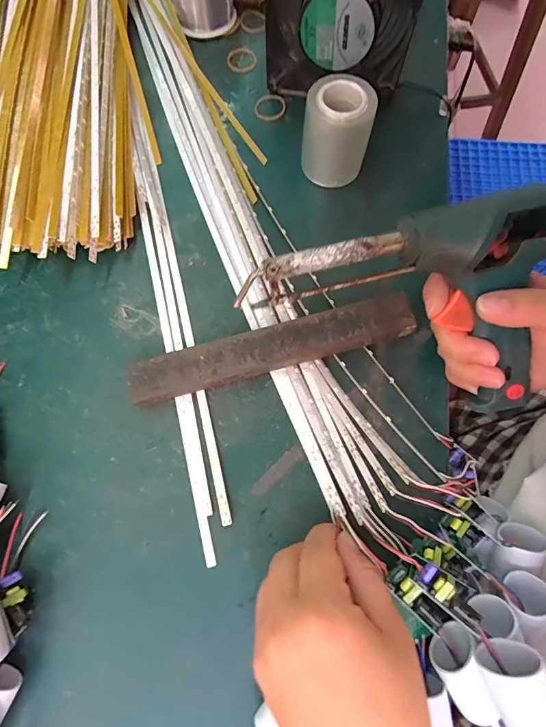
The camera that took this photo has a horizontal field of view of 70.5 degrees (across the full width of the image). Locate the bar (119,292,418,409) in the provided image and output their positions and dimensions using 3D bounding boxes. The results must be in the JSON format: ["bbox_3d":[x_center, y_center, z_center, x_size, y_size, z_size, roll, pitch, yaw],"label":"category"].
[{"bbox_3d":[0.000,-0.011,0.276,0.203,0.008,0.032,-15,75,-2],"label":"bar"}]

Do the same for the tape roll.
[{"bbox_3d":[0.053,-0.188,0.320,0.052,0.067,0.046,19,73,5],"label":"tape roll"}]

